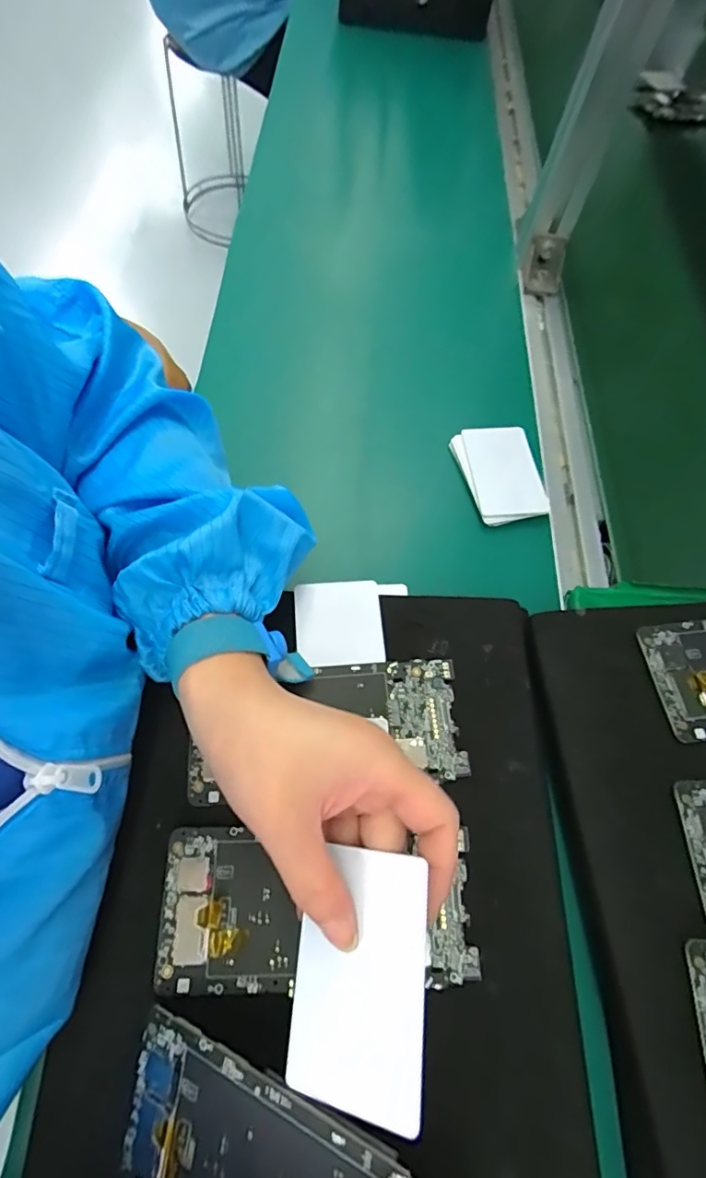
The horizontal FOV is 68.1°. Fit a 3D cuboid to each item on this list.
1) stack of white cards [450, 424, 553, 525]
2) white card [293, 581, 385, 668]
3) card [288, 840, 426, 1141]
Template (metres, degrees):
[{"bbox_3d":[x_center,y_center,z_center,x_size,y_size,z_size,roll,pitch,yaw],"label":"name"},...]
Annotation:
[{"bbox_3d":[0.119,-0.094,0.425,0.060,0.009,0.090,-10,65,2],"label":"stack of white cards"},{"bbox_3d":[-0.009,0.021,0.332,0.054,0.004,0.057,-2,63,-8],"label":"white card"},{"bbox_3d":[0.002,0.151,0.206,0.055,0.004,0.085,-5,67,26],"label":"card"}]

